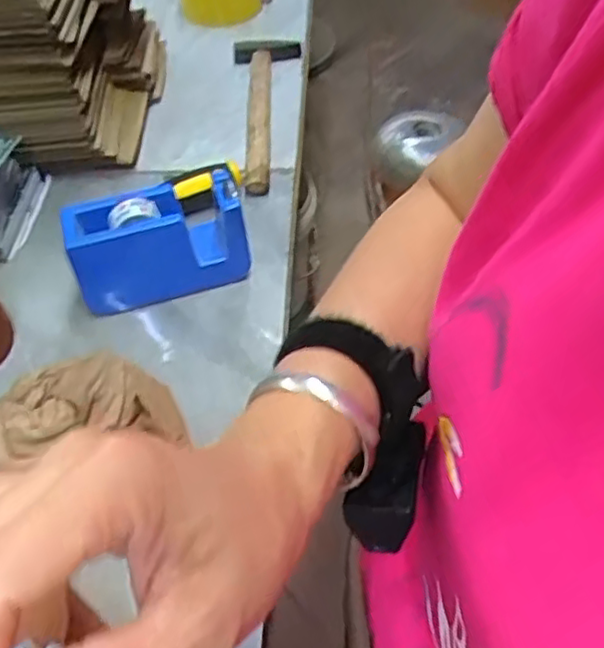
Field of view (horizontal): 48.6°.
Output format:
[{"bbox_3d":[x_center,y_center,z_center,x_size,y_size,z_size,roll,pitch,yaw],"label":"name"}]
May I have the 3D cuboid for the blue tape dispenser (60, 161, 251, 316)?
[{"bbox_3d":[-0.107,-0.058,0.506,0.129,0.079,0.049,-17,52,-13],"label":"blue tape dispenser"}]

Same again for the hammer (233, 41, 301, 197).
[{"bbox_3d":[-0.038,-0.214,0.678,0.074,0.029,0.246,-1,50,0],"label":"hammer"}]

